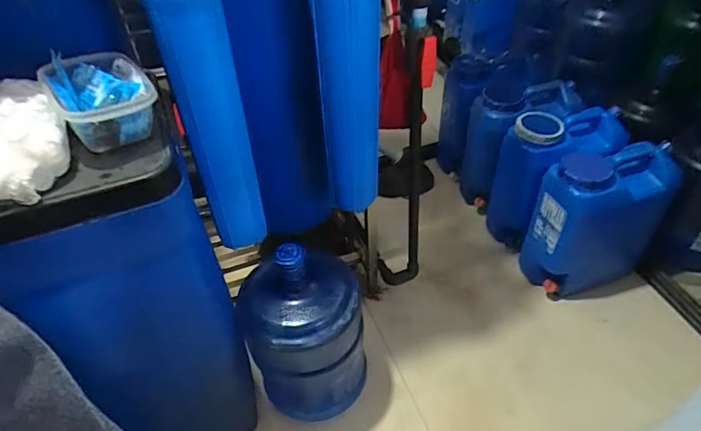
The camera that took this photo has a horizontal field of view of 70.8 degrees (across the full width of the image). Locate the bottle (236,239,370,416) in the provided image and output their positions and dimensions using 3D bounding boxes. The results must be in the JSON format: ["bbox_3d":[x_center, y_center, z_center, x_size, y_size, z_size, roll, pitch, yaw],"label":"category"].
[{"bbox_3d":[-0.096,0.252,1.079,0.232,0.448,0.225,-2,44,2],"label":"bottle"}]

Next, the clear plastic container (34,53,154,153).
[{"bbox_3d":[-0.334,-0.156,0.670,0.116,0.087,0.162,-30,50,-24],"label":"clear plastic container"}]

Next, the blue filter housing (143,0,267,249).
[{"bbox_3d":[-0.218,-0.145,0.808,0.147,0.542,0.125,-16,45,-12],"label":"blue filter housing"}]

